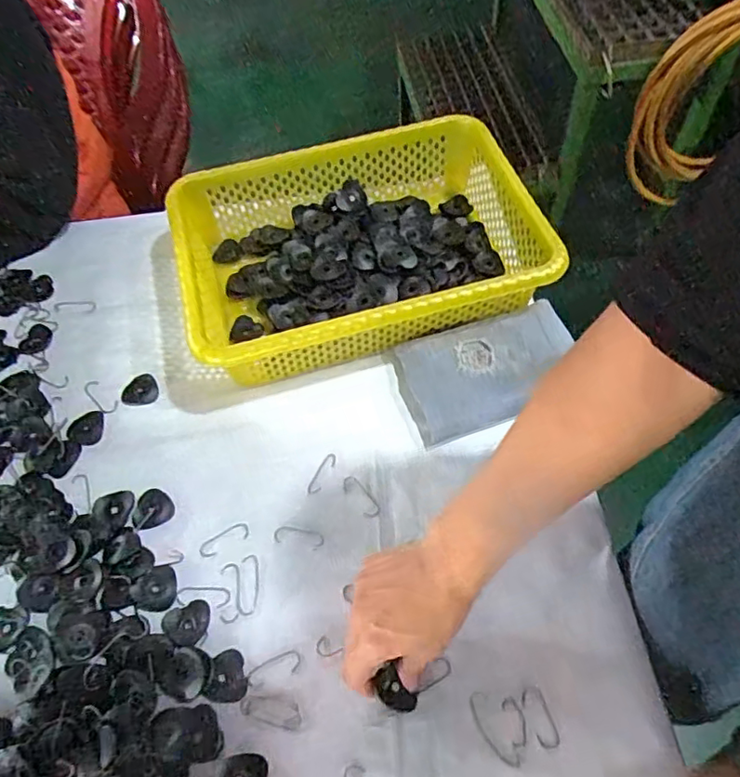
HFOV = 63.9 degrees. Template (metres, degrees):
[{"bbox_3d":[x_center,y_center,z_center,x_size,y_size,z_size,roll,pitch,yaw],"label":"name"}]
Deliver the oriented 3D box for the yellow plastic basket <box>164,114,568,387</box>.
[{"bbox_3d":[-0.014,-0.143,0.624,0.348,0.092,0.252,-15,58,-6],"label":"yellow plastic basket"}]

